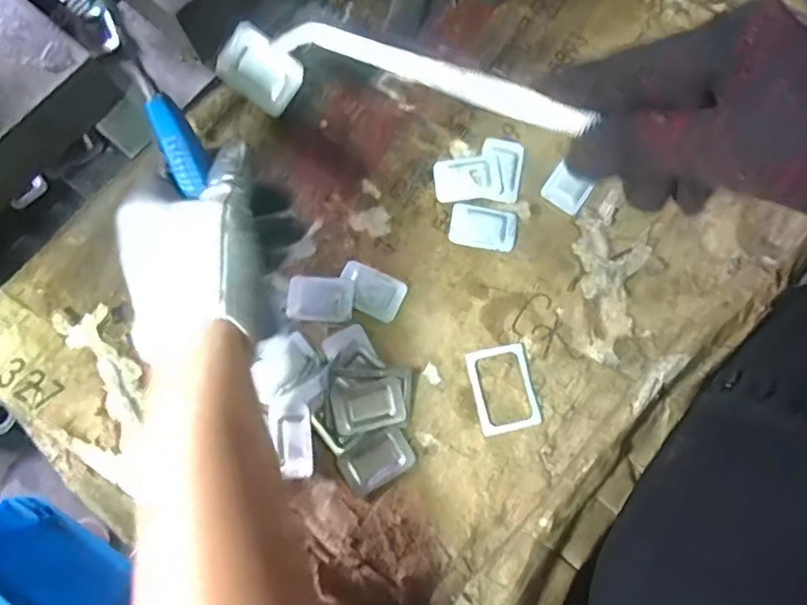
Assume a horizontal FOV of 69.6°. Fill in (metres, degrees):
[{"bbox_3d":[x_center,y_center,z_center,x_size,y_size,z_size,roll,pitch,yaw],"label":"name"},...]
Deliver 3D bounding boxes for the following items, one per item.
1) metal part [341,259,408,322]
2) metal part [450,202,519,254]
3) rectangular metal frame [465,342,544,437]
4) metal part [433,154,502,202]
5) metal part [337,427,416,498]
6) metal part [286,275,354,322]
[{"bbox_3d":[-0.020,-0.007,0.348,0.039,0.004,0.027,25,79,6],"label":"metal part"},{"bbox_3d":[0.050,-0.046,0.359,0.041,0.005,0.026,8,78,2],"label":"metal part"},{"bbox_3d":[0.059,0.050,0.339,0.036,0.004,0.049,-12,78,-2],"label":"rectangular metal frame"},{"bbox_3d":[0.040,-0.078,0.360,0.041,0.008,0.027,-7,77,-1],"label":"metal part"},{"bbox_3d":[-0.015,0.089,0.329,0.040,0.004,0.028,-31,79,-6],"label":"metal part"},{"bbox_3d":[-0.050,-0.002,0.345,0.039,0.004,0.026,5,77,1],"label":"metal part"}]

